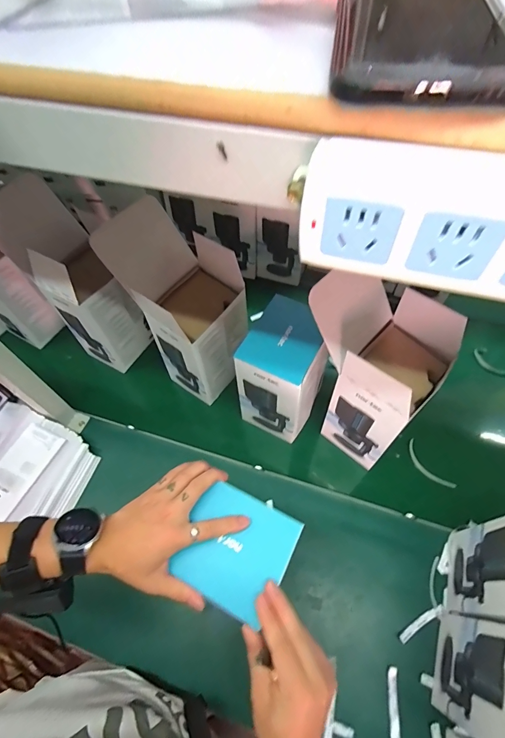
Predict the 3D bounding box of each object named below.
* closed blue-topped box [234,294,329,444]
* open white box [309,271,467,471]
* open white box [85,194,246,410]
[{"bbox_3d":[0.057,0.011,0.655,0.116,0.218,0.147,23,63,16],"label":"closed blue-topped box"},{"bbox_3d":[0.198,-0.003,0.590,0.162,0.307,0.188,-41,65,-19],"label":"open white box"},{"bbox_3d":[-0.130,-0.117,0.674,0.208,0.326,0.158,35,67,22],"label":"open white box"}]

